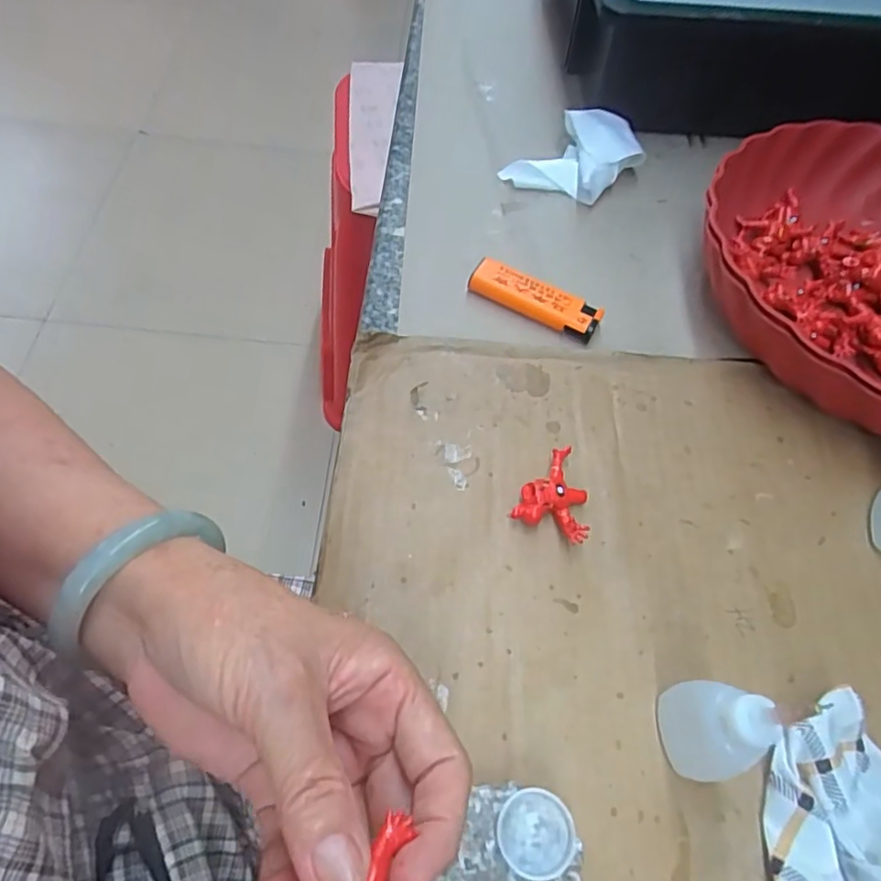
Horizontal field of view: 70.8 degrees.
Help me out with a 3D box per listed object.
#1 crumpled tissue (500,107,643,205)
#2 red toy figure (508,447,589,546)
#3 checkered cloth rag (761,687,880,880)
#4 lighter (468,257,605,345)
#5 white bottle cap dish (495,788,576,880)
[{"bbox_3d":[0.093,-0.192,0.423,0.081,0.030,0.053,-33,68,-20],"label":"crumpled tissue"},{"bbox_3d":[0.059,0.025,0.300,0.035,0.016,0.045,24,62,10],"label":"red toy figure"},{"bbox_3d":[0.160,0.154,0.233,0.068,0.021,0.100,15,60,4],"label":"checkered cloth rag"},{"bbox_3d":[0.056,-0.084,0.372,0.079,0.018,0.022,29,62,12],"label":"lighter"},{"bbox_3d":[0.034,0.139,0.219,0.027,0.005,0.027,2,62,-3],"label":"white bottle cap dish"}]

